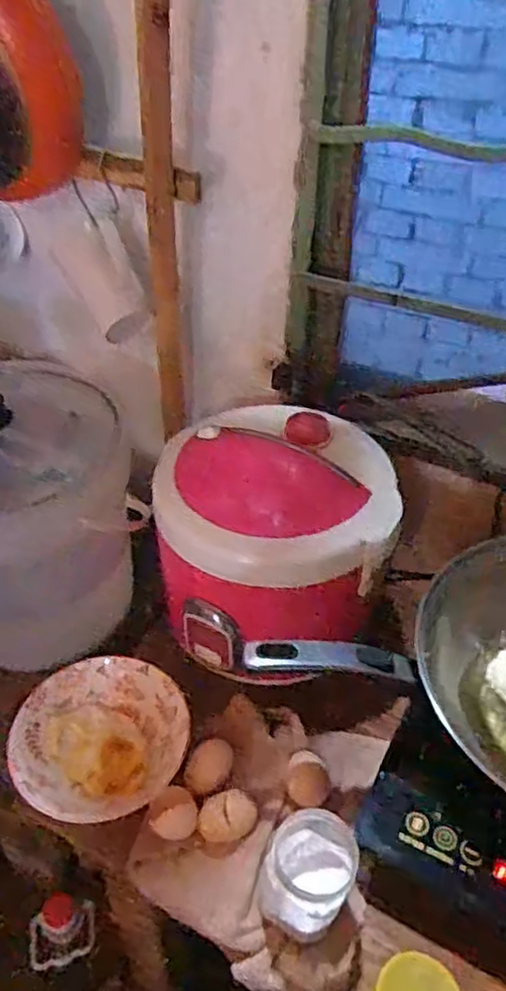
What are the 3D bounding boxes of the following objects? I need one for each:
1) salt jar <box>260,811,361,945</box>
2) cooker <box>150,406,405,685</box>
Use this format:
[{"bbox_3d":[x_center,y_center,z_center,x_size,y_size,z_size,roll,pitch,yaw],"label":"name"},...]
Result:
[{"bbox_3d":[0.047,0.324,0.589,0.074,0.081,0.077,0,41,0],"label":"salt jar"},{"bbox_3d":[0.026,0.054,0.760,0.248,0.184,0.230,-12,42,-14],"label":"cooker"}]

